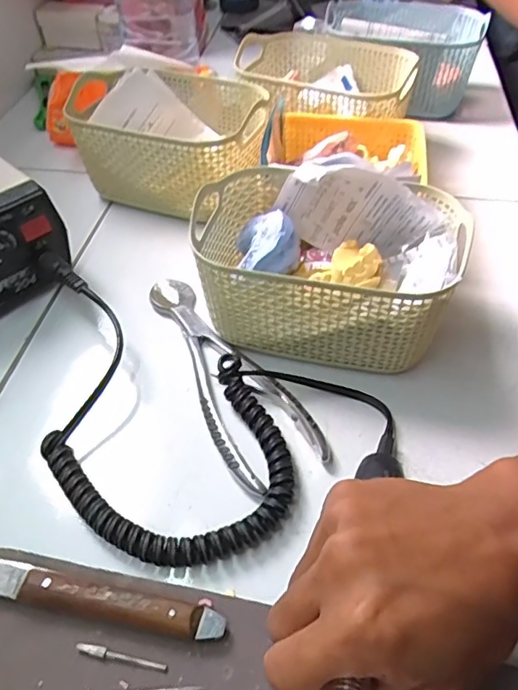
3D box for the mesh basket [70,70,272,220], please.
[{"bbox_3d":[-0.080,-0.191,0.498,0.175,0.089,0.126,15,50,14],"label":"mesh basket"}]

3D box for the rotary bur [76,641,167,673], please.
[{"bbox_3d":[-0.065,0.146,0.253,0.044,0.004,0.005,9,48,8],"label":"rotary bur"}]

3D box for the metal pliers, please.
[{"bbox_3d":[-0.028,0.014,0.367,0.059,0.010,0.191,-24,52,-20],"label":"metal pliers"}]

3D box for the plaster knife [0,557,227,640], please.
[{"bbox_3d":[-0.090,0.123,0.267,0.147,0.014,0.018,9,49,9],"label":"plaster knife"}]

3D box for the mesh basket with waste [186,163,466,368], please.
[{"bbox_3d":[0.045,-0.054,0.372,0.167,0.091,0.118,10,49,9],"label":"mesh basket with waste"}]

